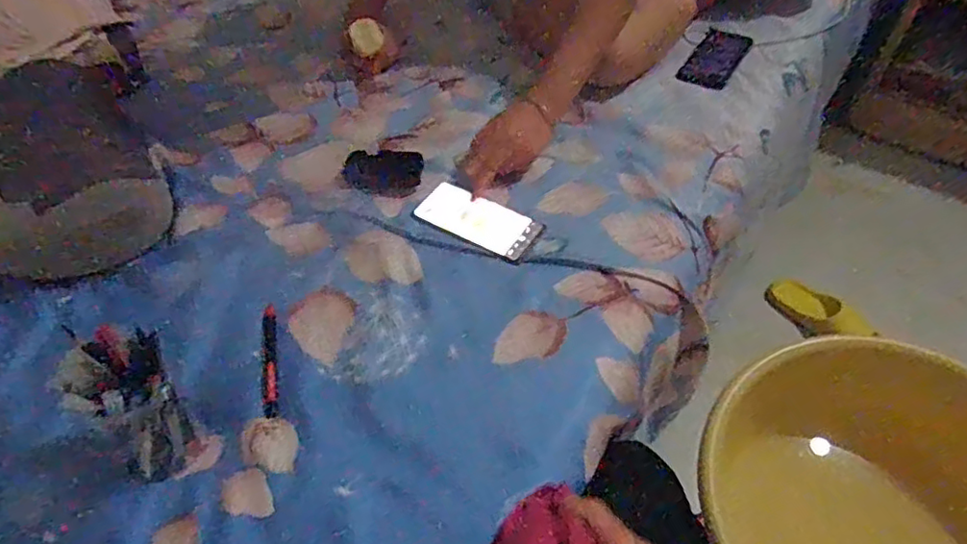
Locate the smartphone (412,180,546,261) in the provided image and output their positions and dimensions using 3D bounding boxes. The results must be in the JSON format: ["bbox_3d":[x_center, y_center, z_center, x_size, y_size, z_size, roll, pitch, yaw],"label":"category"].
[{"bbox_3d":[-0.007,-0.068,0.798,0.163,0.009,0.072,27,56,22],"label":"smartphone"}]

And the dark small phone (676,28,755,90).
[{"bbox_3d":[0.391,-0.361,1.033,0.075,0.013,0.187,26,55,21],"label":"dark small phone"}]

